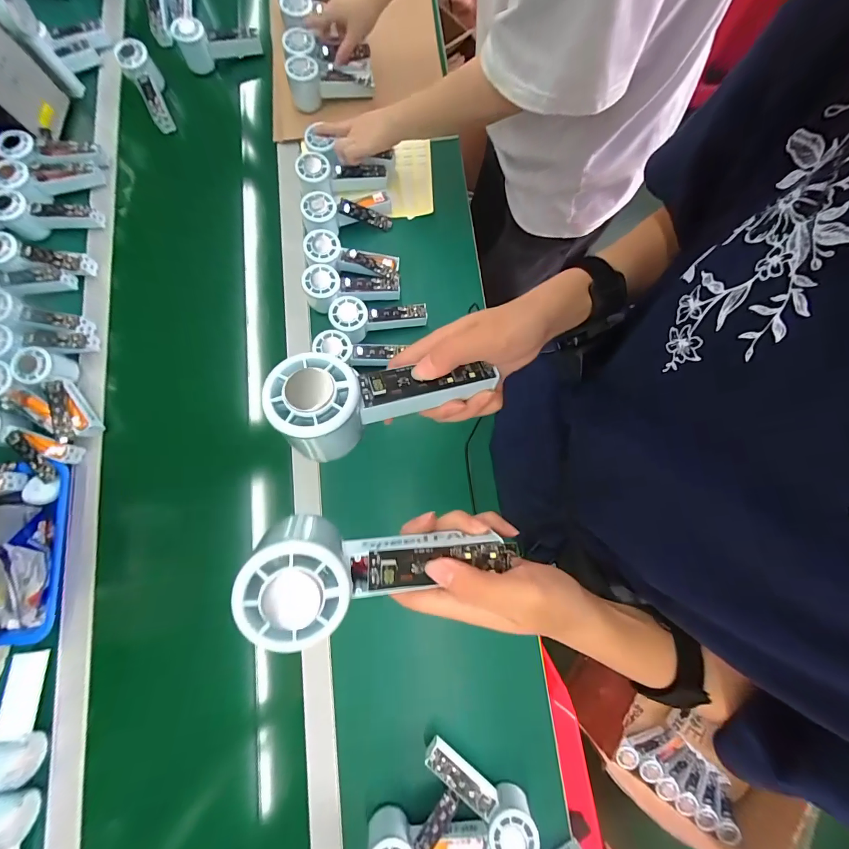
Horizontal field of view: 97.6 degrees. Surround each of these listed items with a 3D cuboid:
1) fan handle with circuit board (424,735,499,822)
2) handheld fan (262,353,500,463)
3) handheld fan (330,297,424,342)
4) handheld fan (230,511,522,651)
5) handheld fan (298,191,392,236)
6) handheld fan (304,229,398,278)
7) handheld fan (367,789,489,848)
[{"bbox_3d":[0.045,0.449,0.474,0.095,0.018,0.031,35,67,17],"label":"fan handle with circuit board"},{"bbox_3d":[-0.027,-0.016,0.257,0.146,0.045,0.061,-7,78,-14],"label":"handheld fan"},{"bbox_3d":[-0.073,-0.171,0.592,0.152,0.033,0.062,-6,78,-17],"label":"handheld fan"},{"bbox_3d":[-0.027,0.084,0.225,0.153,0.044,0.063,-2,78,-21],"label":"handheld fan"},{"bbox_3d":[-0.129,-0.360,0.627,0.150,0.041,0.065,-15,78,-22],"label":"handheld fan"},{"bbox_3d":[-0.120,-0.272,0.612,0.152,0.035,0.056,11,79,-11],"label":"handheld fan"},{"bbox_3d":[0.004,0.512,0.455,0.148,0.054,0.063,-7,79,-1],"label":"handheld fan"}]

